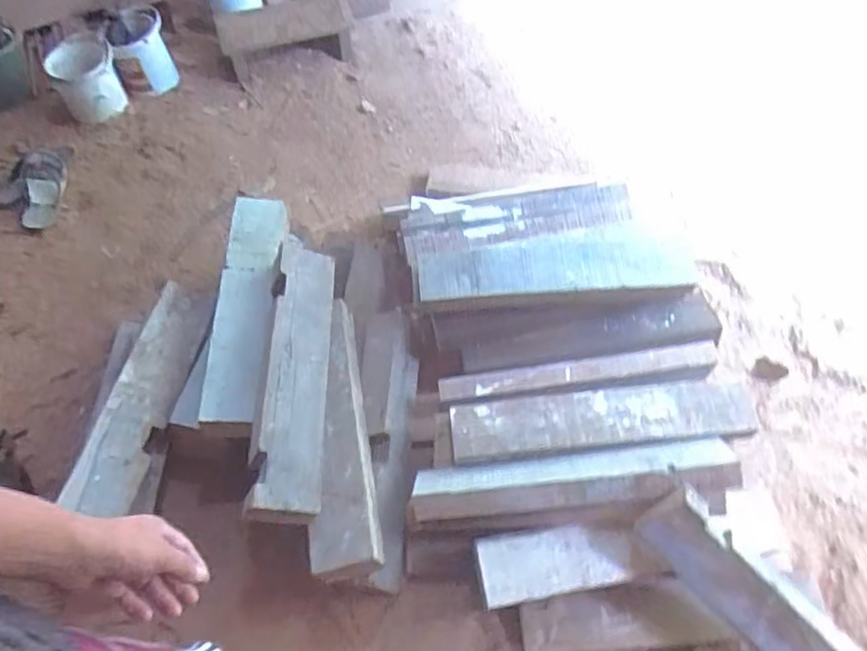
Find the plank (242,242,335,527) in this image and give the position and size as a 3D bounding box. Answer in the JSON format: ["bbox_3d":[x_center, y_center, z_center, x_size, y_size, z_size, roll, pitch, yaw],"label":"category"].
[{"bbox_3d":[-0.263,0.080,1.189,0.128,0.079,0.530,-2,55,0],"label":"plank"}]

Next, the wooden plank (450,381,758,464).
[{"bbox_3d":[0.309,0.171,1.187,0.546,0.028,0.116,-4,55,-2],"label":"wooden plank"}]

